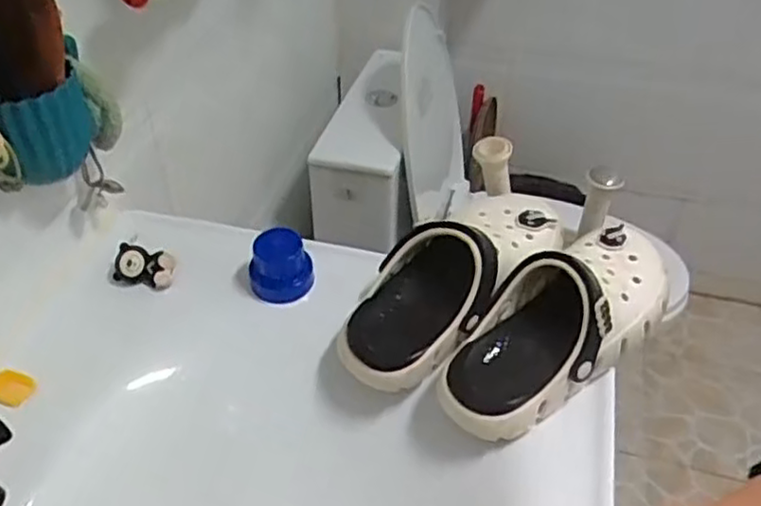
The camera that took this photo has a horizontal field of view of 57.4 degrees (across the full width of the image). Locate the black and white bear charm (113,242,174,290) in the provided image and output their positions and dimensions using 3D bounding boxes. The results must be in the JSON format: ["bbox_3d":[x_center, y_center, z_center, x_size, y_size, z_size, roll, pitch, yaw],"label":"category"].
[{"bbox_3d":[-0.226,0.012,0.665,0.056,0.012,0.036,10,76,-3],"label":"black and white bear charm"}]

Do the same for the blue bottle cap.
[{"bbox_3d":[-0.094,0.011,0.655,0.058,0.046,0.053,1,43,-1],"label":"blue bottle cap"}]

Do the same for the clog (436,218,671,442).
[{"bbox_3d":[0.150,0.056,0.579,0.237,0.088,0.104,-32,64,-24],"label":"clog"}]

